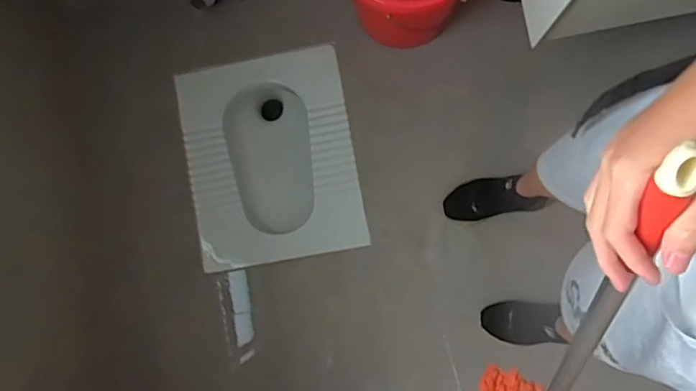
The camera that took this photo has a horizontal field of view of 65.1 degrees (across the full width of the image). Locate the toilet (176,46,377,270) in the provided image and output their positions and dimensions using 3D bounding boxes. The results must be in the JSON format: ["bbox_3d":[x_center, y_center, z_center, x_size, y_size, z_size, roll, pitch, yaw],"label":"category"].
[{"bbox_3d":[-0.214,-0.091,1.541,0.457,0.209,0.538,-11,78,-1],"label":"toilet"}]

